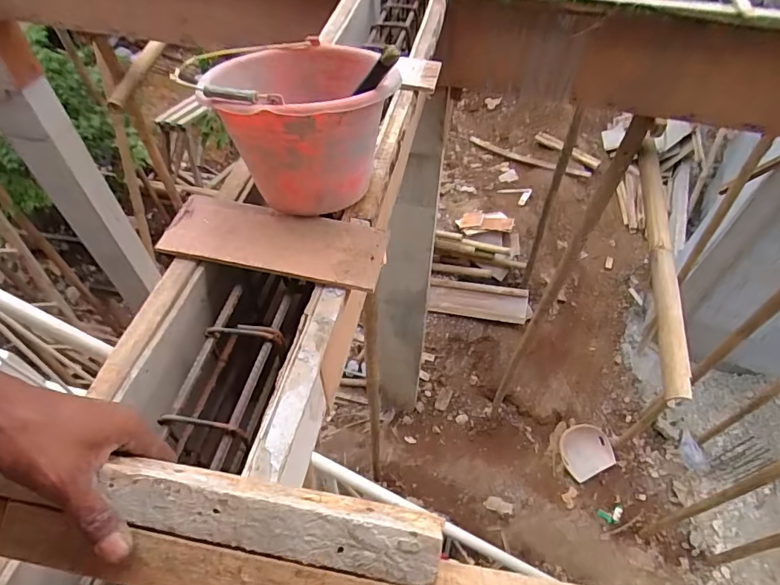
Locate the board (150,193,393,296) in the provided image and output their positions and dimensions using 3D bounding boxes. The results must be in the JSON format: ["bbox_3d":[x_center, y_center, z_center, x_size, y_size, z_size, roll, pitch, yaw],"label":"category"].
[{"bbox_3d":[-0.181,-0.085,0.749,0.341,0.016,0.126,10,56,4],"label":"board"}]

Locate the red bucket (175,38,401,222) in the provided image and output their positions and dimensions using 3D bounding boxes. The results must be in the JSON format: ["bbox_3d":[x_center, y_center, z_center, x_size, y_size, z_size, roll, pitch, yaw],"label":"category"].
[{"bbox_3d":[-0.145,-0.285,0.786,0.255,0.220,0.290,-14,54,-10],"label":"red bucket"}]

